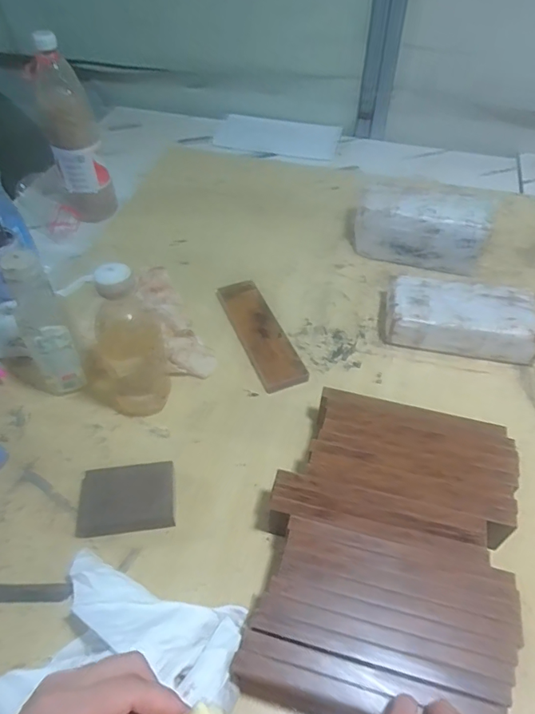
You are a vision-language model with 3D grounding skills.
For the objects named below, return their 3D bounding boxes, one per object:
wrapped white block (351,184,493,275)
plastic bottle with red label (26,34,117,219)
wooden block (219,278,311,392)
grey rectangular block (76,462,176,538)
[{"bbox_3d":[0.253,-0.213,0.825,0.215,0.112,0.084,18,52,16],"label":"wrapped white block"},{"bbox_3d":[-0.334,-0.365,0.841,0.087,0.293,0.071,-13,51,-10],"label":"plastic bottle with red label"},{"bbox_3d":[-0.014,-0.040,0.741,0.065,0.021,0.219,-18,52,-14],"label":"wooden block"},{"bbox_3d":[-0.158,0.161,0.551,0.106,0.020,0.072,-6,50,-4],"label":"grey rectangular block"}]

